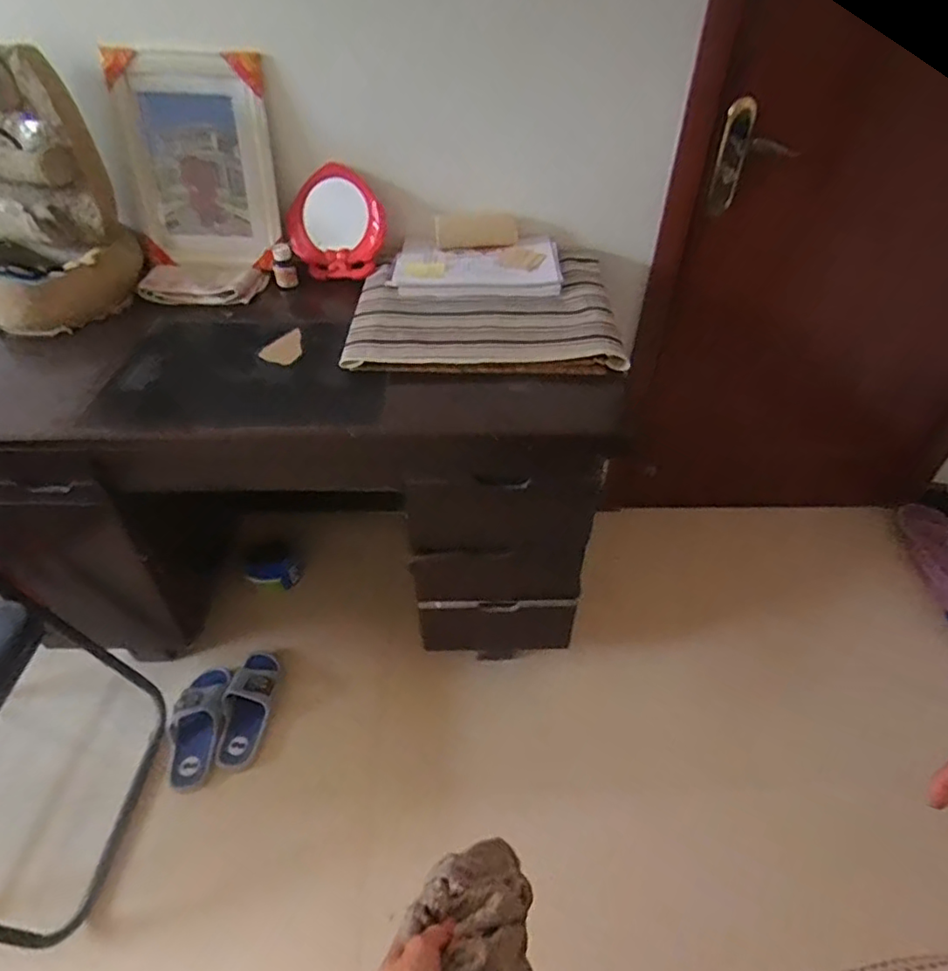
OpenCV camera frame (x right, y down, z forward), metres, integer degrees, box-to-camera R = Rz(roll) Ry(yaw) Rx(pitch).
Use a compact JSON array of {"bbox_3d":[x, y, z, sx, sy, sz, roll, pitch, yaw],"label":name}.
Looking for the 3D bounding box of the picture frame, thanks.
[{"bbox_3d":[-0.509,-0.579,1.079,0.289,0.346,0.029,6,37,-2],"label":"picture frame"}]

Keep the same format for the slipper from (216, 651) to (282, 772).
[{"bbox_3d":[-0.493,0.479,1.326,0.093,0.098,0.269,3,43,1],"label":"slipper"}]

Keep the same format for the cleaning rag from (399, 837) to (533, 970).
[{"bbox_3d":[0.001,0.382,0.521,0.103,0.081,0.148,5,43,2],"label":"cleaning rag"}]

